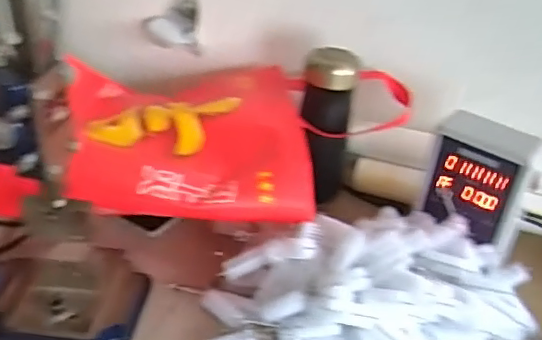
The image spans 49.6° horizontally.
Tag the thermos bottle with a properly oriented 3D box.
[{"bbox_3d":[0.071,-0.056,0.755,0.065,0.199,0.060,10,34,6],"label":"thermos bottle"}]

